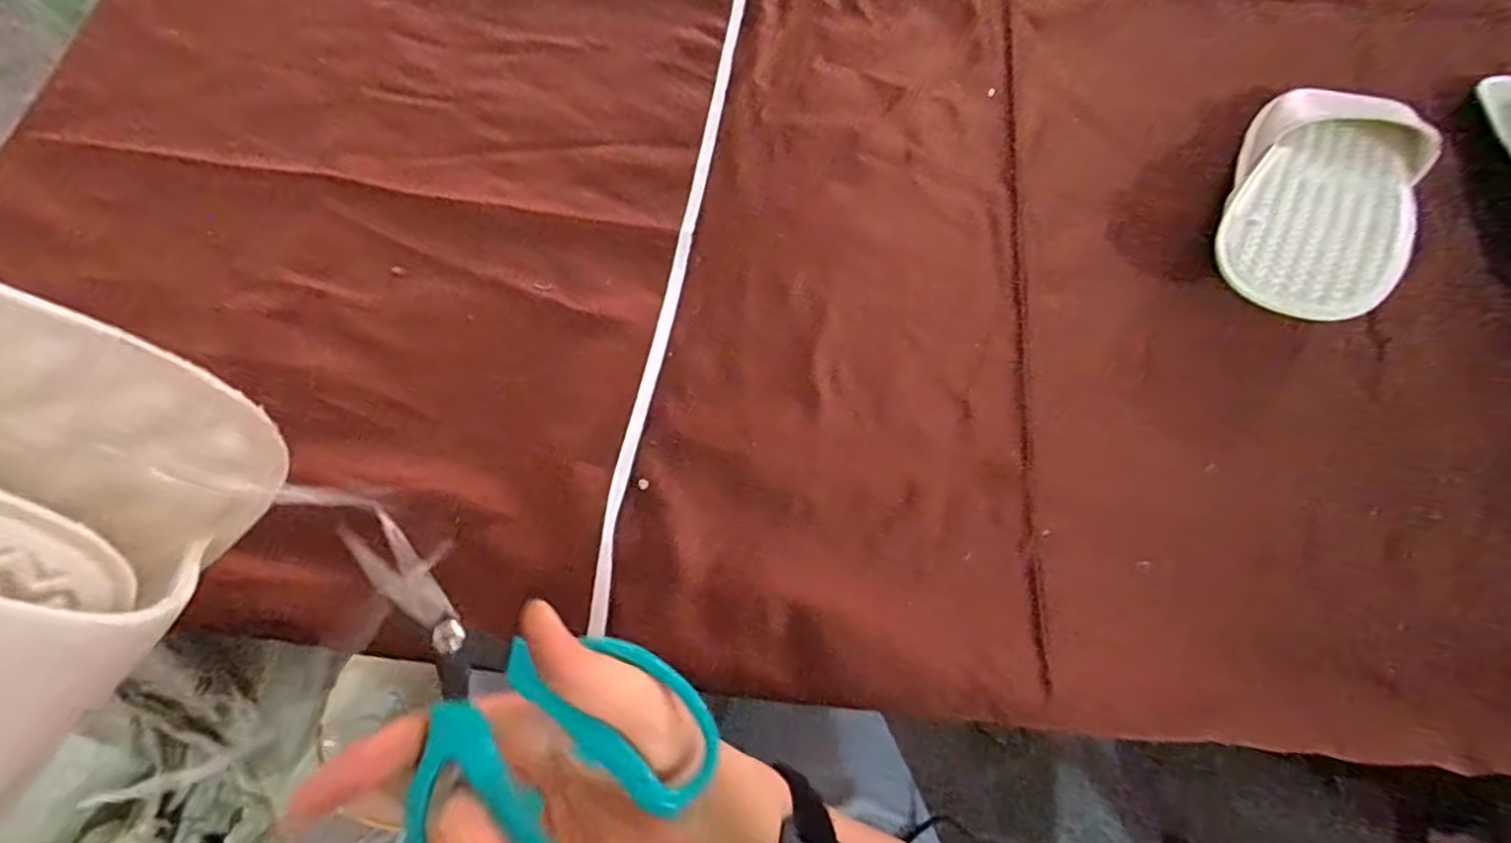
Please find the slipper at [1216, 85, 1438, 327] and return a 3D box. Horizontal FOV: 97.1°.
[{"bbox_3d":[0.371,-0.144,0.447,0.098,0.067,0.219,33,72,10],"label":"slipper"}]

